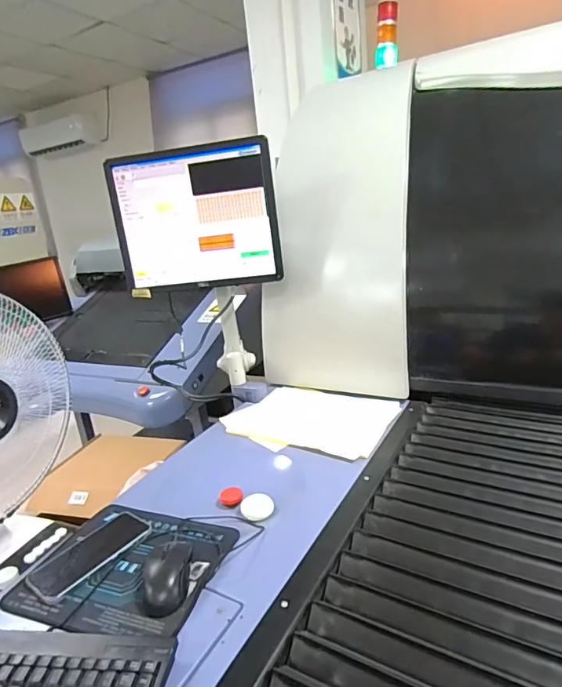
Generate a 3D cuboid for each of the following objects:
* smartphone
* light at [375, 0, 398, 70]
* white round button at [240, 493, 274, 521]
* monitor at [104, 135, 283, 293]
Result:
[{"bbox_3d":[-0.267,0.296,0.640,0.078,0.011,0.155,7,22,38],"label":"smartphone"},{"bbox_3d":[0.375,-1.097,1.611,0.073,0.205,0.056,-5,17,3],"label":"light"},{"bbox_3d":[-0.037,0.268,0.743,0.048,0.014,0.062,-17,20,-32],"label":"white round button"},{"bbox_3d":[-0.191,-0.281,1.026,0.365,0.301,0.052,-3,17,10],"label":"monitor"}]

